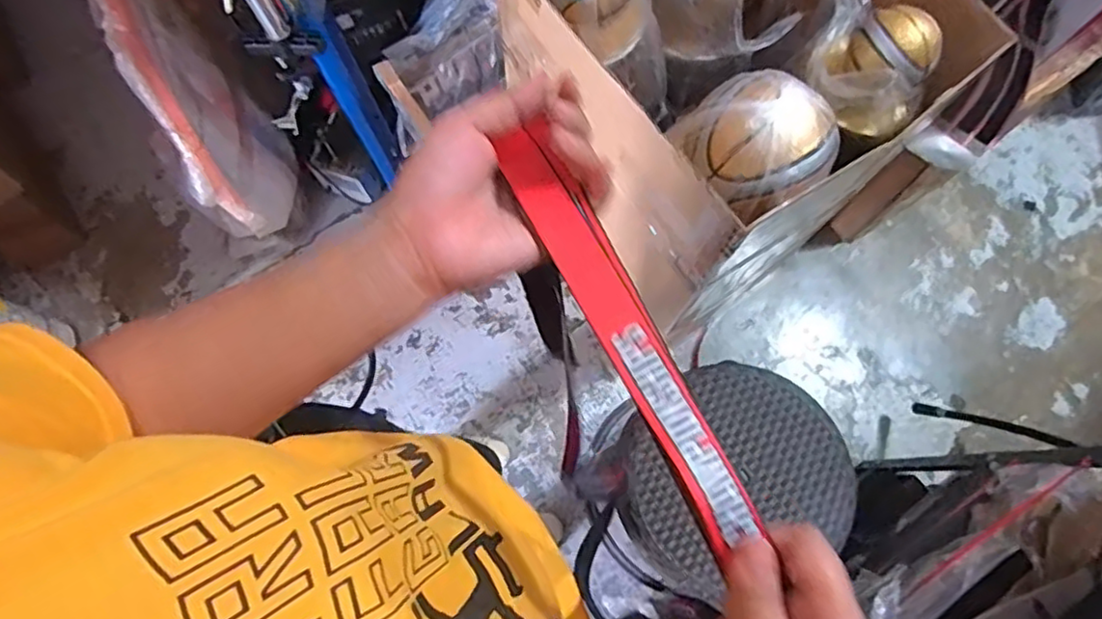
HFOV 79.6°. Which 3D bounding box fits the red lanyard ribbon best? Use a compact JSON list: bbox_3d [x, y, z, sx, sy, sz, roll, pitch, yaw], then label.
[{"bbox_3d":[0.036,0.009,0.334,0.029,0.025,0.227,-26,75,-6],"label":"red lanyard ribbon"}]

